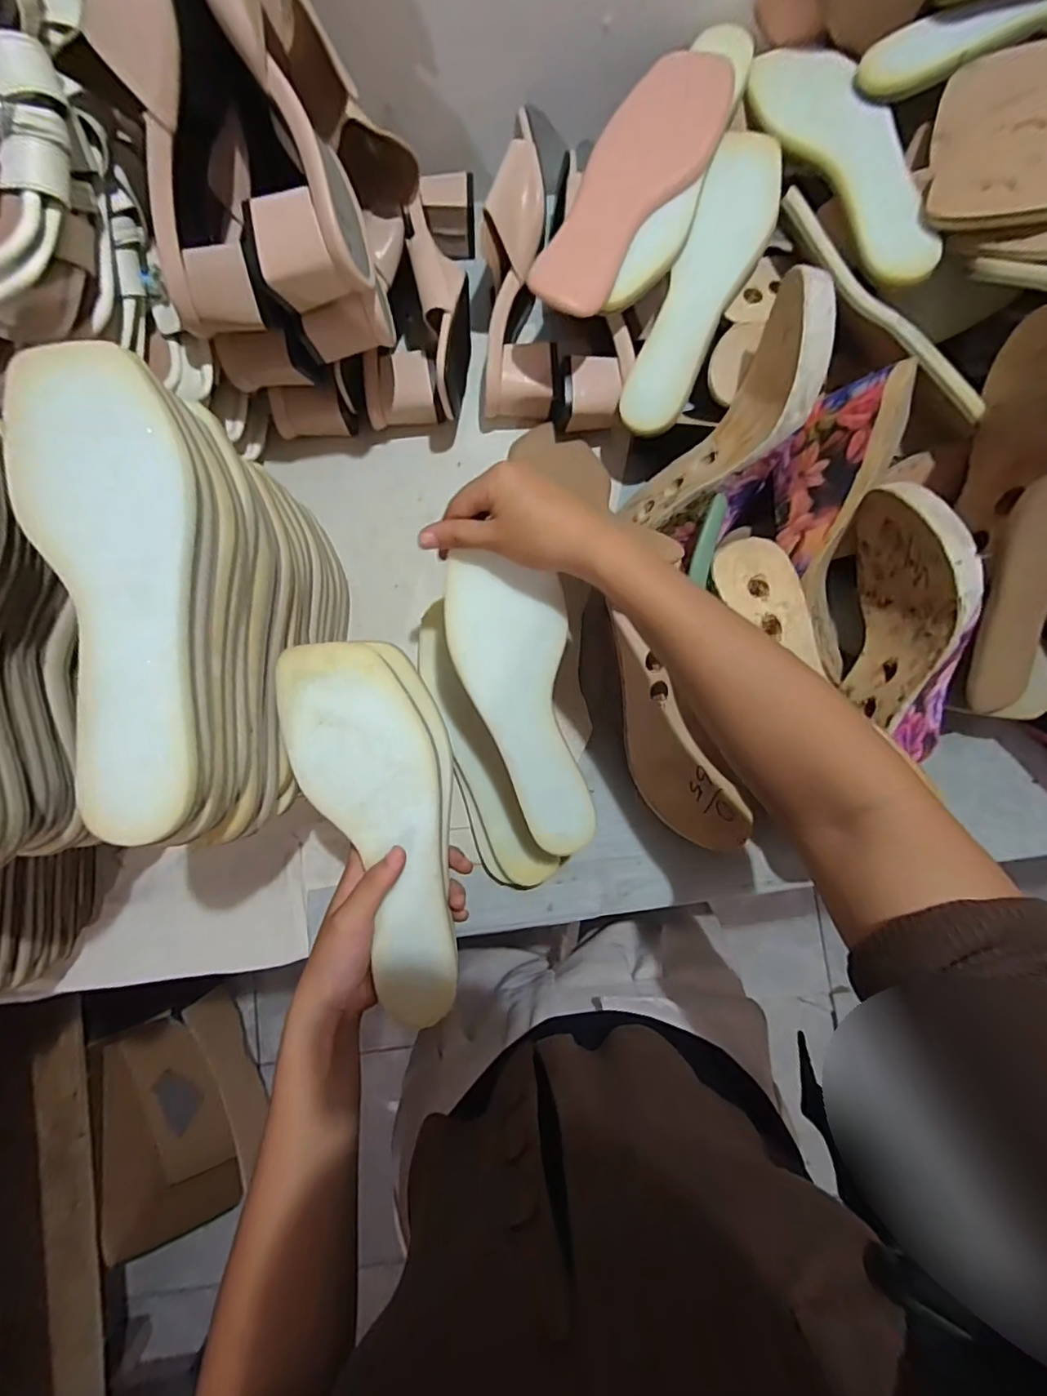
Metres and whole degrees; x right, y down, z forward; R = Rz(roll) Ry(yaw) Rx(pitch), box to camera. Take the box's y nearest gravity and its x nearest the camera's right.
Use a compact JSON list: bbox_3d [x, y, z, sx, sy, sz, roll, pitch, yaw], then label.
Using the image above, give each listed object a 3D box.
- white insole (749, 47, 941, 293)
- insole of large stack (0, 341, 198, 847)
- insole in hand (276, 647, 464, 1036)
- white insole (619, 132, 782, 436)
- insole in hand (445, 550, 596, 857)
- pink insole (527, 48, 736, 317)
[{"bbox_3d":[0.251,-0.411,0.424,0.070,0.010,0.228,-26,78,7],"label":"white insole"},{"bbox_3d":[-0.189,-0.057,0.263,0.079,0.014,0.237,-17,84,-2],"label":"insole of large stack"},{"bbox_3d":[-0.083,0.083,0.354,0.087,0.019,0.238,-14,92,-2],"label":"insole in hand"},{"bbox_3d":[0.140,-0.320,0.438,0.058,0.023,0.220,23,97,2],"label":"white insole"},{"bbox_3d":[0.004,0.006,0.392,0.078,0.014,0.216,-16,99,-2],"label":"insole in hand"},{"bbox_3d":[0.083,-0.395,0.429,0.076,0.017,0.230,31,84,3],"label":"pink insole"}]

